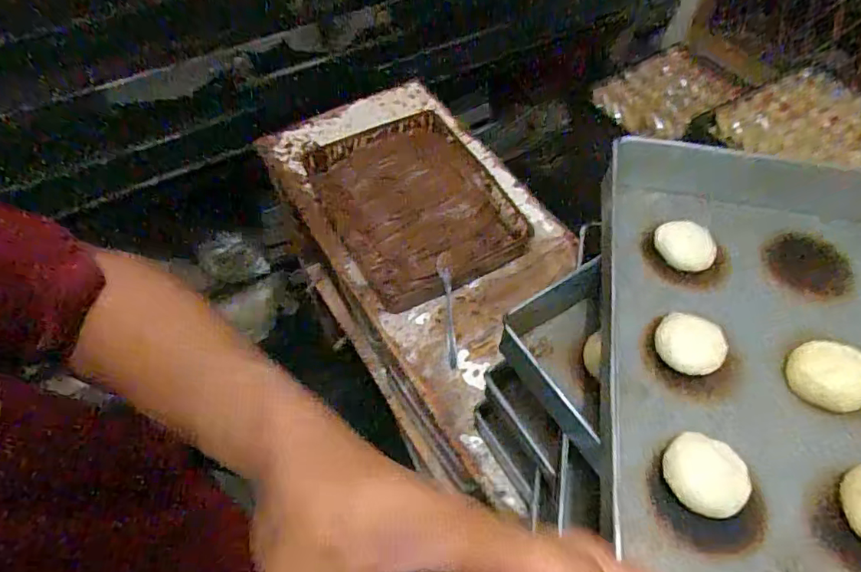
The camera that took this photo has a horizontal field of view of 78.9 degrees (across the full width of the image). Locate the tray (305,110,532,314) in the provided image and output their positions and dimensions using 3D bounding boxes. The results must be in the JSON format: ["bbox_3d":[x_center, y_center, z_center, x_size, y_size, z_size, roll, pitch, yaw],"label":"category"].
[{"bbox_3d":[-0.032,-0.156,0.931,0.279,0.070,0.370,-23,59,-17],"label":"tray"}]

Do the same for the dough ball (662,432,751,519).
[{"bbox_3d":[0.199,0.138,0.382,0.060,0.036,0.056,24,58,14],"label":"dough ball"}]

